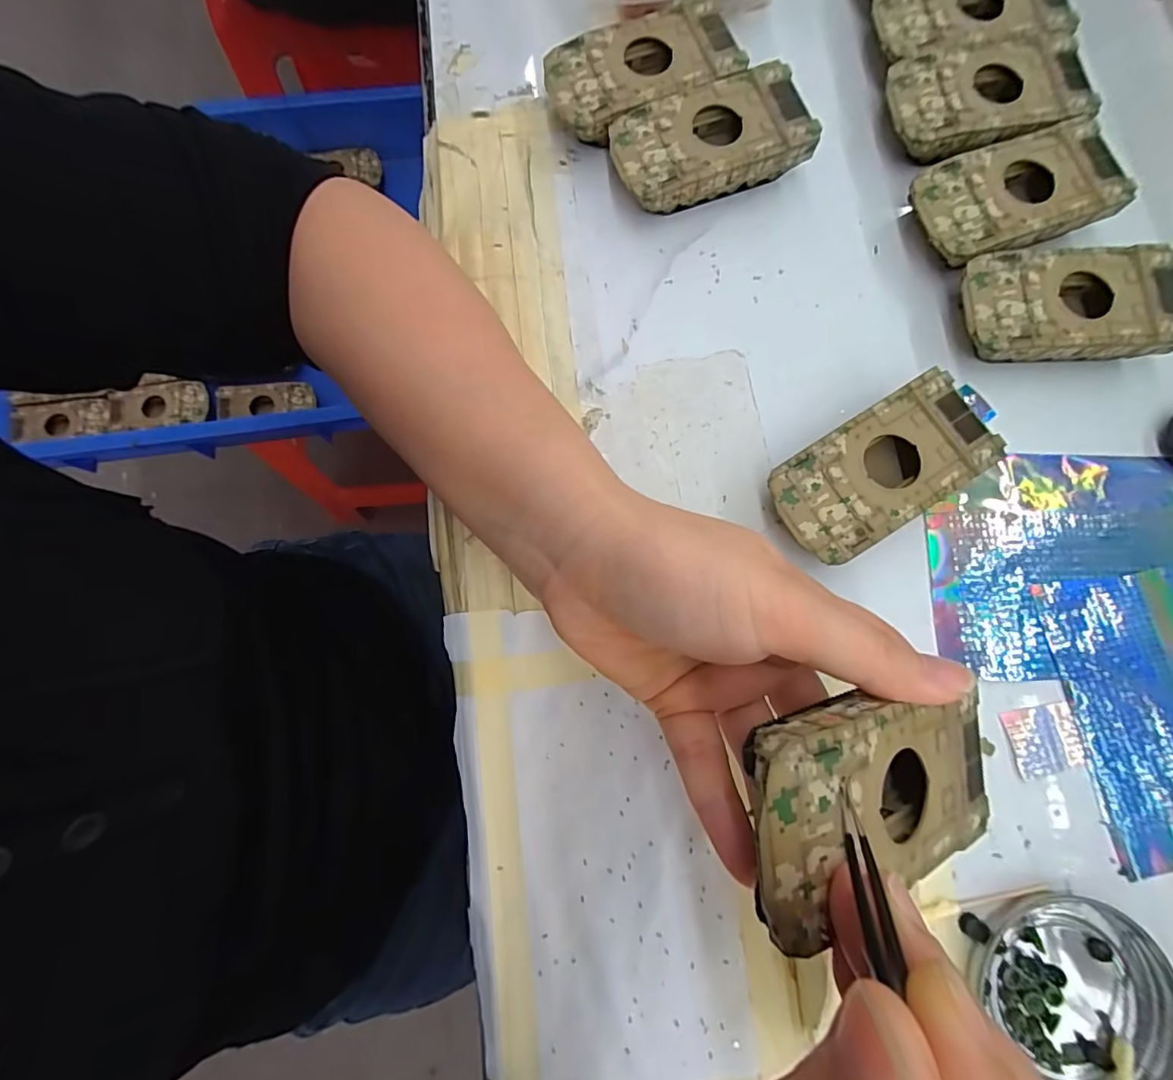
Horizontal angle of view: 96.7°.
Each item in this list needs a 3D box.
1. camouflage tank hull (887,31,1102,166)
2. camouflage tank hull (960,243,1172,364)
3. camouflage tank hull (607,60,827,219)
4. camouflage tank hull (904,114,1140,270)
[{"bbox_3d":[0.206,-0.224,0.273,0.095,0.025,0.054,-10,79,-1],"label":"camouflage tank hull"},{"bbox_3d":[0.228,-0.110,0.253,0.094,0.025,0.051,-4,79,0],"label":"camouflage tank hull"},{"bbox_3d":[0.062,-0.201,0.268,0.095,0.027,0.049,-20,79,-3],"label":"camouflage tank hull"},{"bbox_3d":[0.211,-0.168,0.262,0.094,0.024,0.051,-19,79,-3],"label":"camouflage tank hull"}]

